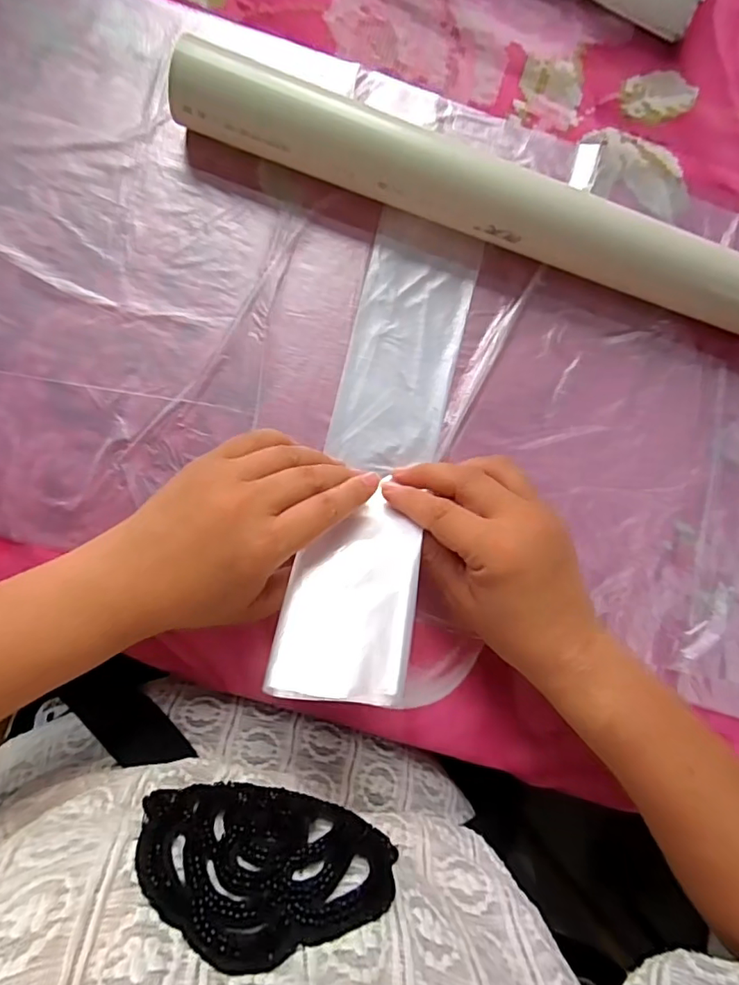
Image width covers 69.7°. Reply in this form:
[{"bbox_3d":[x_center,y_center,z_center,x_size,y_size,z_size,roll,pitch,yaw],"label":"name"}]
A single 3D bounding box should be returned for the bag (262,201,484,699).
[{"bbox_3d":[0.009,-0.026,0.279,0.062,0.053,0.257,15,66,-7],"label":"bag"}]

